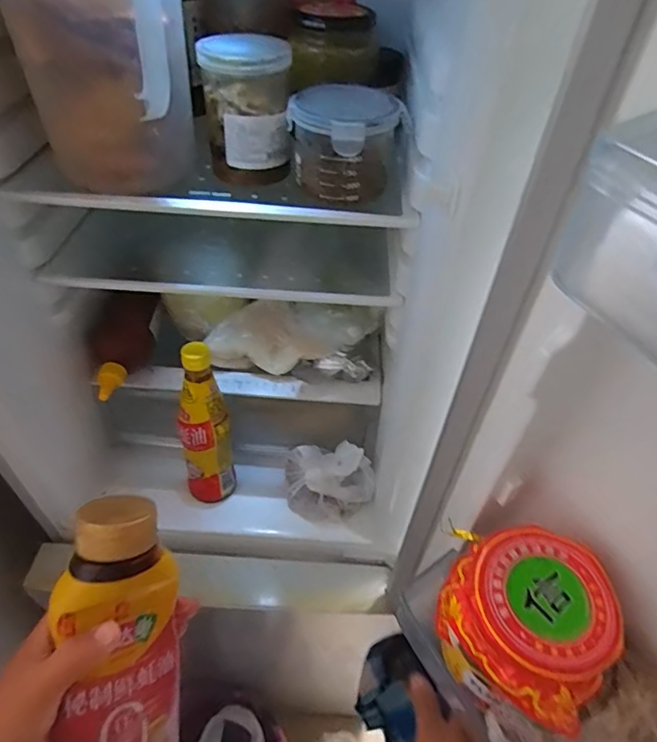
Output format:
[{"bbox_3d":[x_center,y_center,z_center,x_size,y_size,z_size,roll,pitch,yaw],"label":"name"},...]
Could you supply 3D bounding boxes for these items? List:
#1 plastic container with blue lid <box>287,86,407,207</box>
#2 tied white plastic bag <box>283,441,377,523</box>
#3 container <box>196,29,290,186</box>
[{"bbox_3d":[0.019,-0.221,0.485,0.091,0.080,0.086,1,46,-1],"label":"plastic container with blue lid"},{"bbox_3d":[-0.007,0.144,0.692,0.133,0.125,0.077,24,50,19],"label":"tied white plastic bag"},{"bbox_3d":[-0.080,-0.255,0.490,0.078,0.123,0.068,-7,47,-9],"label":"container"}]

